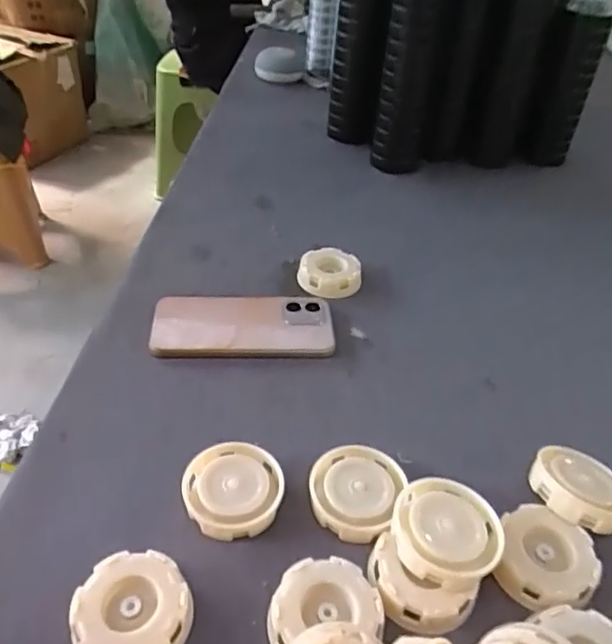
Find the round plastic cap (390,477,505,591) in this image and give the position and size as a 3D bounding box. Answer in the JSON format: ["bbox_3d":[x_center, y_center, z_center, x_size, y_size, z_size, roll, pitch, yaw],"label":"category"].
[{"bbox_3d":[0.088,0.131,0.362,0.065,0.029,0.062,2,39,-1],"label":"round plastic cap"}]

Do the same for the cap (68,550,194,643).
[{"bbox_3d":[-0.101,0.168,0.334,0.064,0.020,0.063,2,39,-1],"label":"cap"}]

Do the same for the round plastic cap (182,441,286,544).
[{"bbox_3d":[-0.050,0.120,0.404,0.066,0.027,0.064,2,39,-1],"label":"round plastic cap"}]

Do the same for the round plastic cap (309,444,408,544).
[{"bbox_3d":[0.035,0.115,0.405,0.061,0.017,0.068,18,41,18],"label":"round plastic cap"}]

